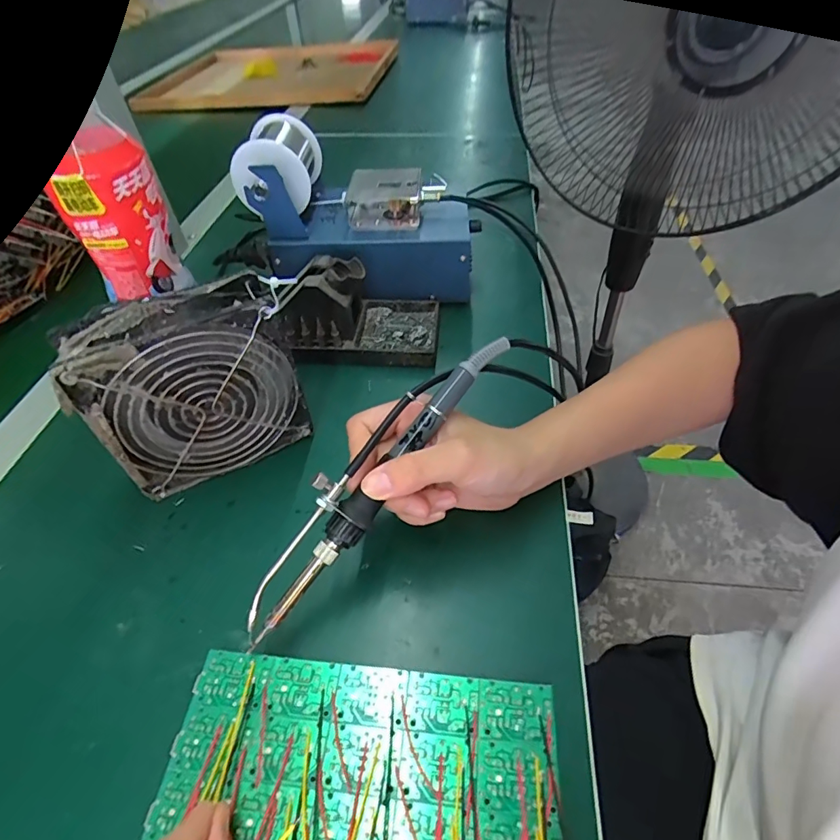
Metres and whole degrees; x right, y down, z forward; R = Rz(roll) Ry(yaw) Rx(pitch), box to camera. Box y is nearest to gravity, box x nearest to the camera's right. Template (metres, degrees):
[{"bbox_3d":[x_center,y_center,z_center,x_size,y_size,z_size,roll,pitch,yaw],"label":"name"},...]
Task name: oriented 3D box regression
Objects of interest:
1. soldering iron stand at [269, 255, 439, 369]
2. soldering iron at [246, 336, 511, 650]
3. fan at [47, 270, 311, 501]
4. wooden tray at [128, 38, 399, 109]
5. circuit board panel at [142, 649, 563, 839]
[{"bbox_3d":[-0.054,-0.095,0.416,0.140,0.071,0.081,-3,48,1],"label":"soldering iron stand"},{"bbox_3d":[-0.023,0.025,0.260,0.025,0.031,0.201,32,74,28],"label":"soldering iron"},{"bbox_3d":[-0.141,-0.017,0.312,0.118,0.122,0.040,-25,52,-18],"label":"fan"},{"bbox_3d":[-0.339,-0.792,1.107,0.542,0.037,0.494,1,48,9],"label":"wooden tray"},{"bbox_3d":[-0.027,0.165,0.215,0.171,0.014,0.099,3,48,6],"label":"circuit board panel"}]

